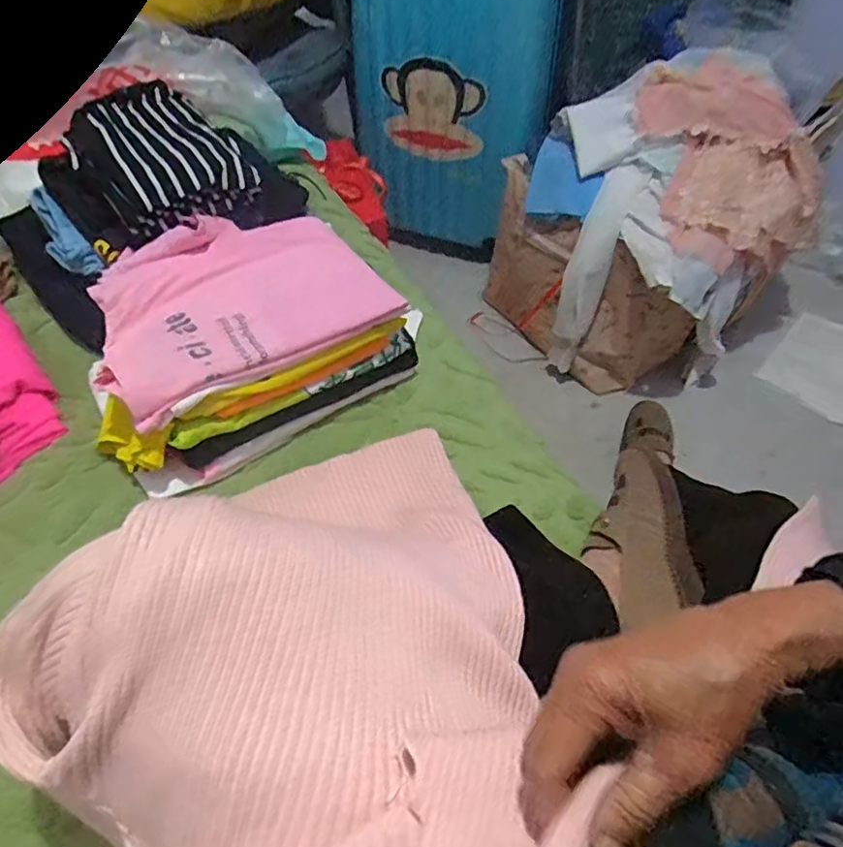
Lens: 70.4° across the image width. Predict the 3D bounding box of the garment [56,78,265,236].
[{"bbox_3d":[-0.303,-0.309,0.674,0.158,0.058,0.233,-26,55,-21],"label":"garment"}]

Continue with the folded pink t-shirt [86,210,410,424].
[{"bbox_3d":[-0.183,-0.129,0.589,0.275,0.029,0.219,-27,56,-21],"label":"folded pink t-shirt"}]

